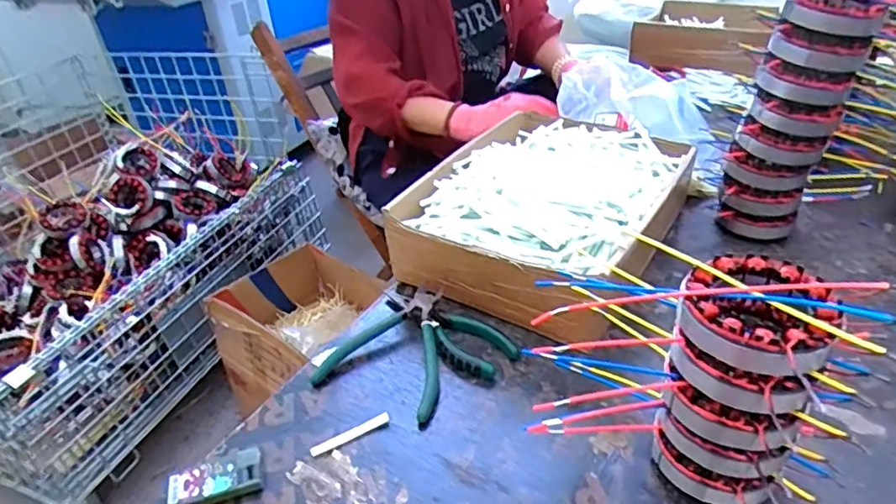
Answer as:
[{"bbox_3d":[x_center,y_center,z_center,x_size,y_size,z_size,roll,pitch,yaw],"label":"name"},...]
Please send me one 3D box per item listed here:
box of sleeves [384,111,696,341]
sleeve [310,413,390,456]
[{"bbox_3d":[0.117,-0.051,0.650,0.233,0.110,0.318,18,40,30],"label":"box of sleeves"},{"bbox_3d":[-0.080,0.149,0.470,0.067,0.006,0.007,-19,37,-20],"label":"sleeve"}]

